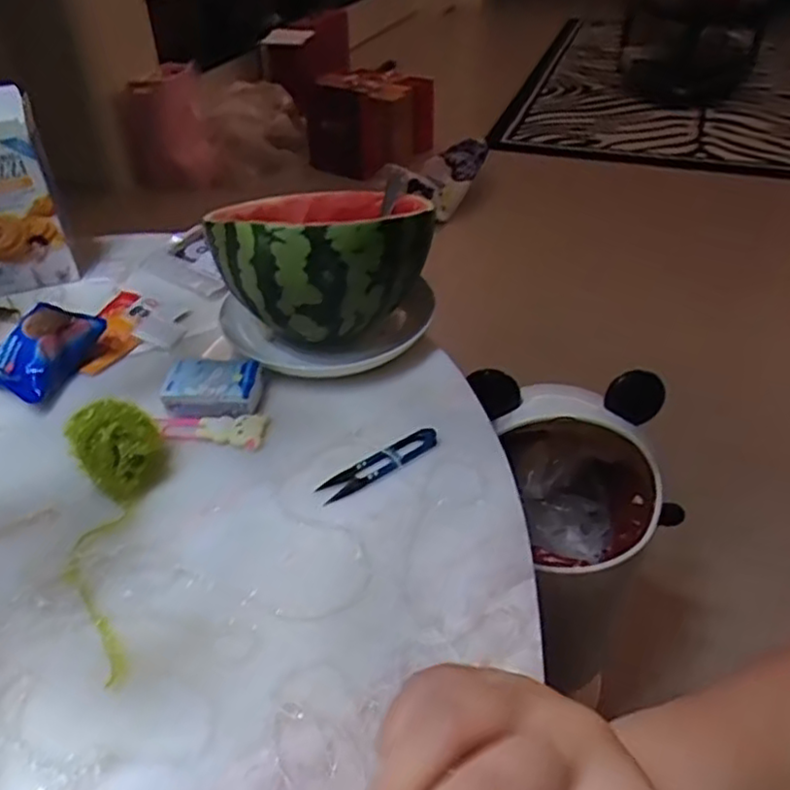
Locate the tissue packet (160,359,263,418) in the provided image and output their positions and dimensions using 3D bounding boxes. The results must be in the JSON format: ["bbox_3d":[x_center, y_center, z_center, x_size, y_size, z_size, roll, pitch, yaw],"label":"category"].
[{"bbox_3d":[-0.151,-0.007,0.578,0.078,0.022,0.055,1,38,3],"label":"tissue packet"}]

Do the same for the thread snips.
[{"bbox_3d":[-0.010,0.051,0.517,0.102,0.004,0.024,-25,44,-27],"label":"thread snips"}]

